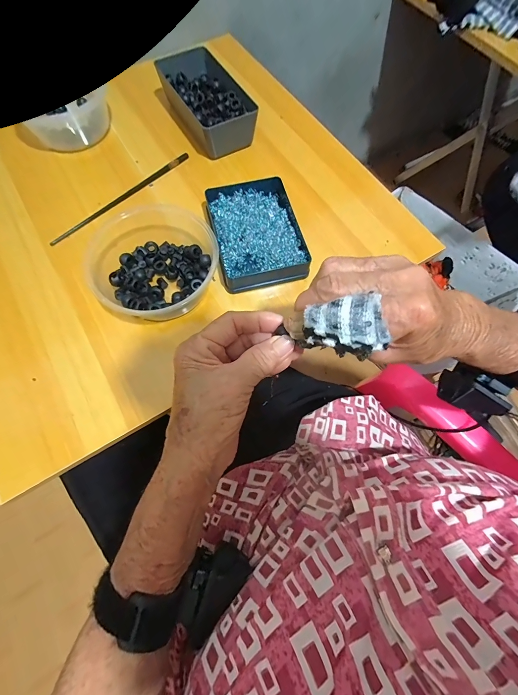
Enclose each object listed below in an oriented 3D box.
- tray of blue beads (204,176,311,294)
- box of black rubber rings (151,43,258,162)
[{"bbox_3d":[-0.005,-0.151,0.394,0.109,0.030,0.154,-11,71,-4],"label":"tray of blue beads"},{"bbox_3d":[-0.082,-0.389,0.467,0.092,0.051,0.191,-25,73,-8],"label":"box of black rubber rings"}]

